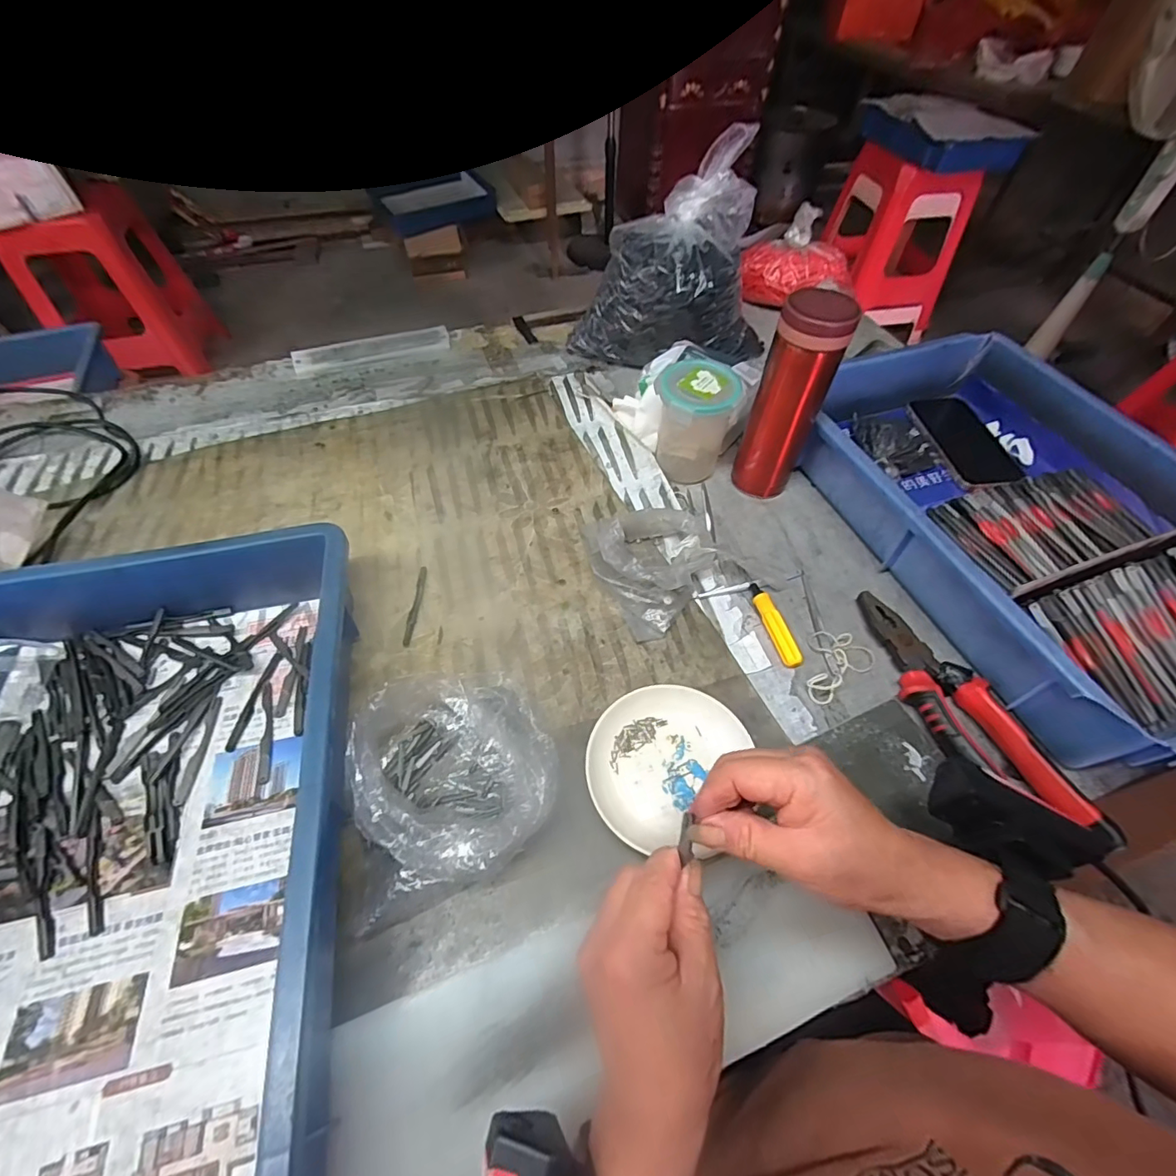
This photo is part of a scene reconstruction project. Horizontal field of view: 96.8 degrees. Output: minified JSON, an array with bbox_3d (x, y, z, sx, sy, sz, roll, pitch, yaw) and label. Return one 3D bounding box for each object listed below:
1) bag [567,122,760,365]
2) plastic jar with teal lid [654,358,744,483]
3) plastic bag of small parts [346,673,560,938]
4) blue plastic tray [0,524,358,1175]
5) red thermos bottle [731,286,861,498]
[{"bbox_3d":[0.103,-0.374,0.625,0.181,0.207,0.171,39,62,23],"label":"bag"},{"bbox_3d":[0.106,-0.163,0.535,0.072,0.105,0.070,1,54,-1],"label":"plastic jar with teal lid"},{"bbox_3d":[-0.090,0.121,0.352,0.130,0.063,0.144,-14,56,-12],"label":"plastic bag of small parts"},{"bbox_3d":[-0.294,0.159,0.304,0.293,0.087,0.432,-10,55,-9],"label":"blue plastic tray"},{"bbox_3d":[0.188,-0.171,0.490,0.051,0.193,0.053,1,54,-1],"label":"red thermos bottle"}]

